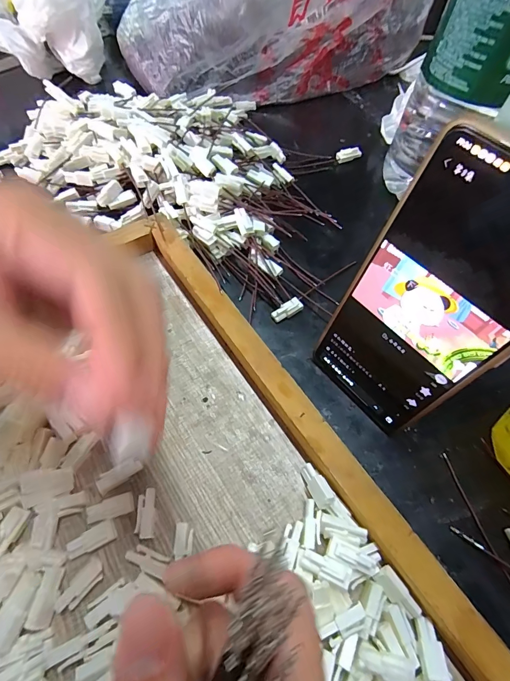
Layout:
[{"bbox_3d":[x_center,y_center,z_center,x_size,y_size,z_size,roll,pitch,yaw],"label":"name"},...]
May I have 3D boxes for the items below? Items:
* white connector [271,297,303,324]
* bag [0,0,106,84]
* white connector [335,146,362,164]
[{"bbox_3d":[0.026,-0.024,0.278,0.026,0.007,0.010,-26,66,-17],"label":"white connector"},{"bbox_3d":[-0.250,-0.388,0.415,0.146,0.087,0.122,7,60,0],"label":"bag"},{"bbox_3d":[0.103,-0.203,0.383,0.028,0.009,0.011,-11,62,-10],"label":"white connector"}]

